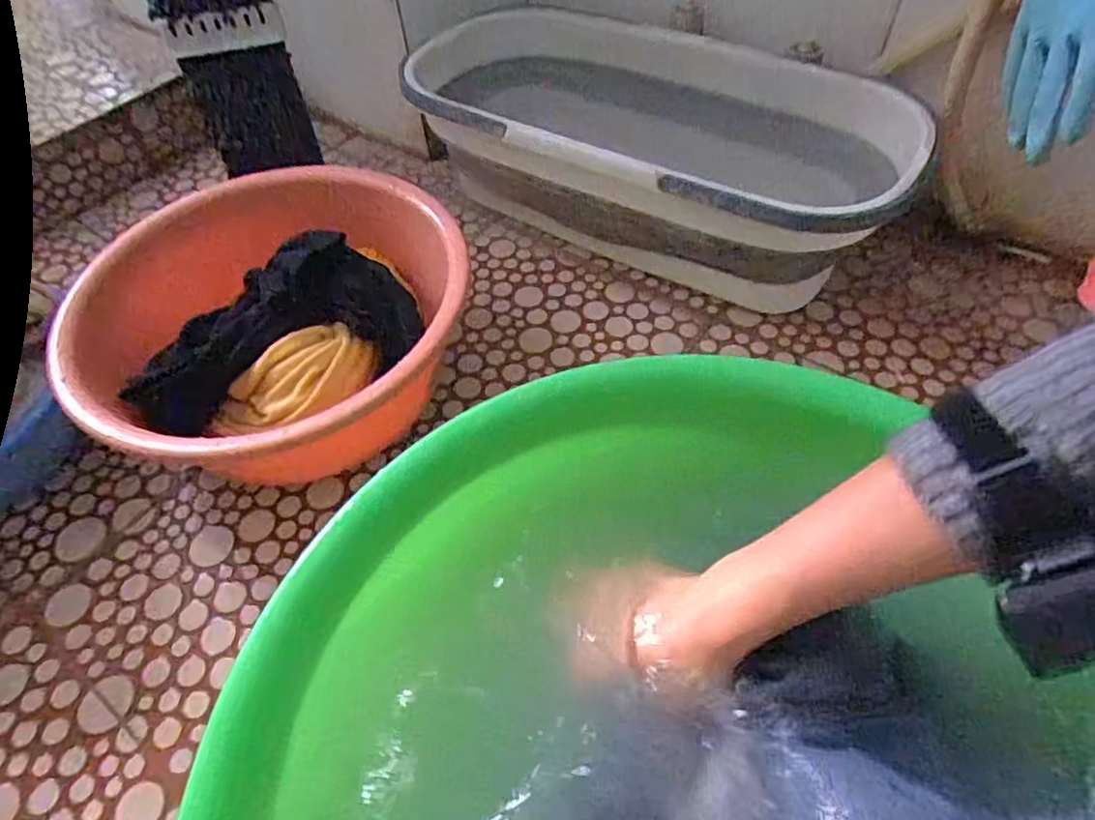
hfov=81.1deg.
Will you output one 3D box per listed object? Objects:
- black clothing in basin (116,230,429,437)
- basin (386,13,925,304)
[{"bbox_3d":[-0.256,-0.070,0.612,0.258,0.117,0.115,-26,56,-15],"label":"black clothing in basin"},{"bbox_3d":[0.111,-0.270,0.710,0.493,0.180,0.275,24,58,19],"label":"basin"}]

